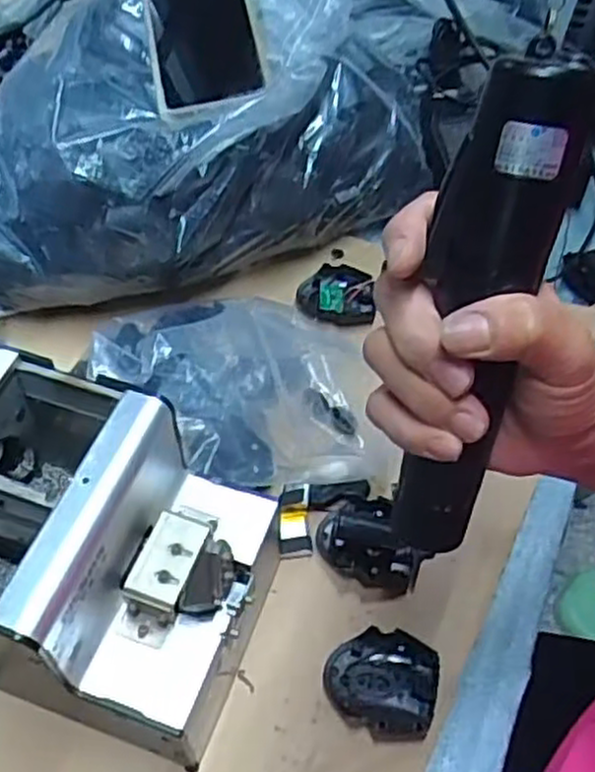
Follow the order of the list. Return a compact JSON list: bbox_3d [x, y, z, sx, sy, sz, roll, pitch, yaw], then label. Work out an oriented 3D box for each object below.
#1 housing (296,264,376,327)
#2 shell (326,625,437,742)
[{"bbox_3d":[0.031,-0.073,0.586,0.055,0.014,0.059,15,54,12],"label":"housing"},{"bbox_3d":[0.045,0.162,0.417,0.059,0.016,0.051,9,53,8],"label":"shell"}]

